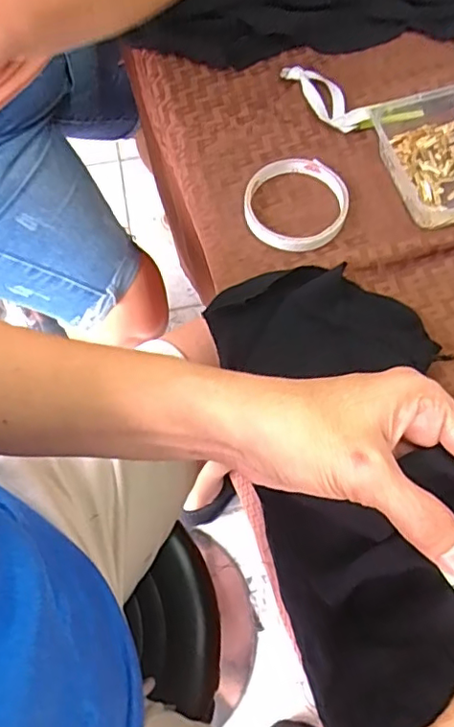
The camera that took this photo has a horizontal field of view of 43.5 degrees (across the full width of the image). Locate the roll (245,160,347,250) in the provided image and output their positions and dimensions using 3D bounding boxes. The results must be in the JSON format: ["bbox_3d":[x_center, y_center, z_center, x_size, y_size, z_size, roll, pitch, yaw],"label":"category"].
[{"bbox_3d":[0.057,-0.130,0.470,0.084,0.014,0.086,-1,69,2],"label":"roll"}]

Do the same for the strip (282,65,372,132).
[{"bbox_3d":[0.088,-0.243,0.514,0.035,0.016,0.094,-32,71,-9],"label":"strip"}]

